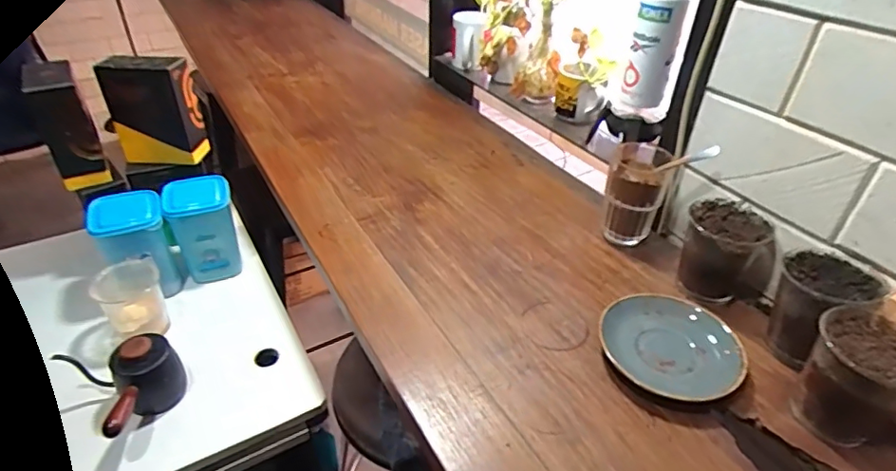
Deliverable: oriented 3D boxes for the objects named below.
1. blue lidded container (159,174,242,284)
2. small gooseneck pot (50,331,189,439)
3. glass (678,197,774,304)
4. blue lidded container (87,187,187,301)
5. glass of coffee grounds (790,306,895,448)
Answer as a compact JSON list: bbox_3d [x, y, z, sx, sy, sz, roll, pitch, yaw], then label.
[{"bbox_3d":[-0.393,-0.012,0.867,0.093,0.146,0.094,-16,40,-20],"label":"blue lidded container"},{"bbox_3d":[-0.394,0.183,0.662,0.131,0.093,0.108,24,43,28],"label":"small gooseneck pot"},{"bbox_3d":[0.321,0.019,0.630,0.080,0.101,0.076,17,40,21],"label":"glass"},{"bbox_3d":[-0.476,0.018,0.824,0.095,0.148,0.096,-16,40,-21],"label":"blue lidded container"},{"bbox_3d":[0.373,0.131,0.486,0.081,0.100,0.086,-18,41,-23],"label":"glass of coffee grounds"}]

